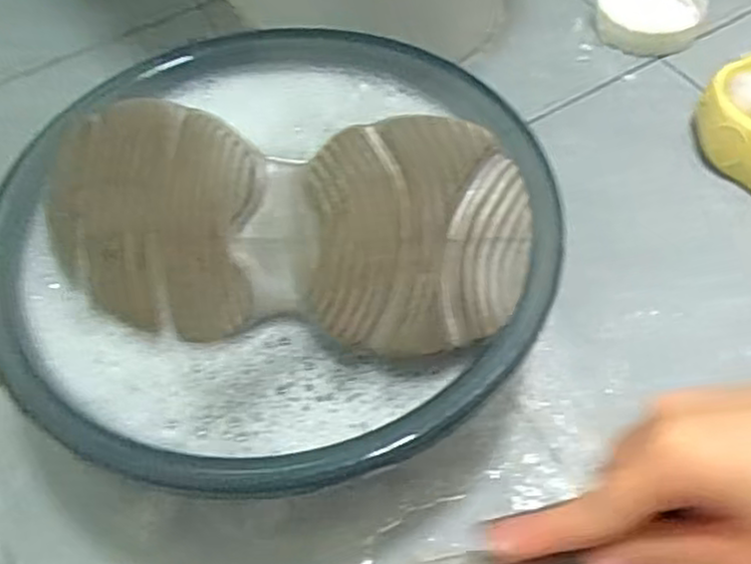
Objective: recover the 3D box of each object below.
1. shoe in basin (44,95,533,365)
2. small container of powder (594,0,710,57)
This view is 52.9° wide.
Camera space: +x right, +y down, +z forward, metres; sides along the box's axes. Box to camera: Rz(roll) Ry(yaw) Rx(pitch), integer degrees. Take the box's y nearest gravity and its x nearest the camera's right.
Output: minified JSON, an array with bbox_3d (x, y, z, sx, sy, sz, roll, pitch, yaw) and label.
[{"bbox_3d":[-0.050,-0.028,0.410,0.255,0.068,0.122,9,91,12],"label":"shoe in basin"},{"bbox_3d":[0.238,-0.236,0.653,0.088,0.024,0.097,17,58,15],"label":"small container of powder"}]

